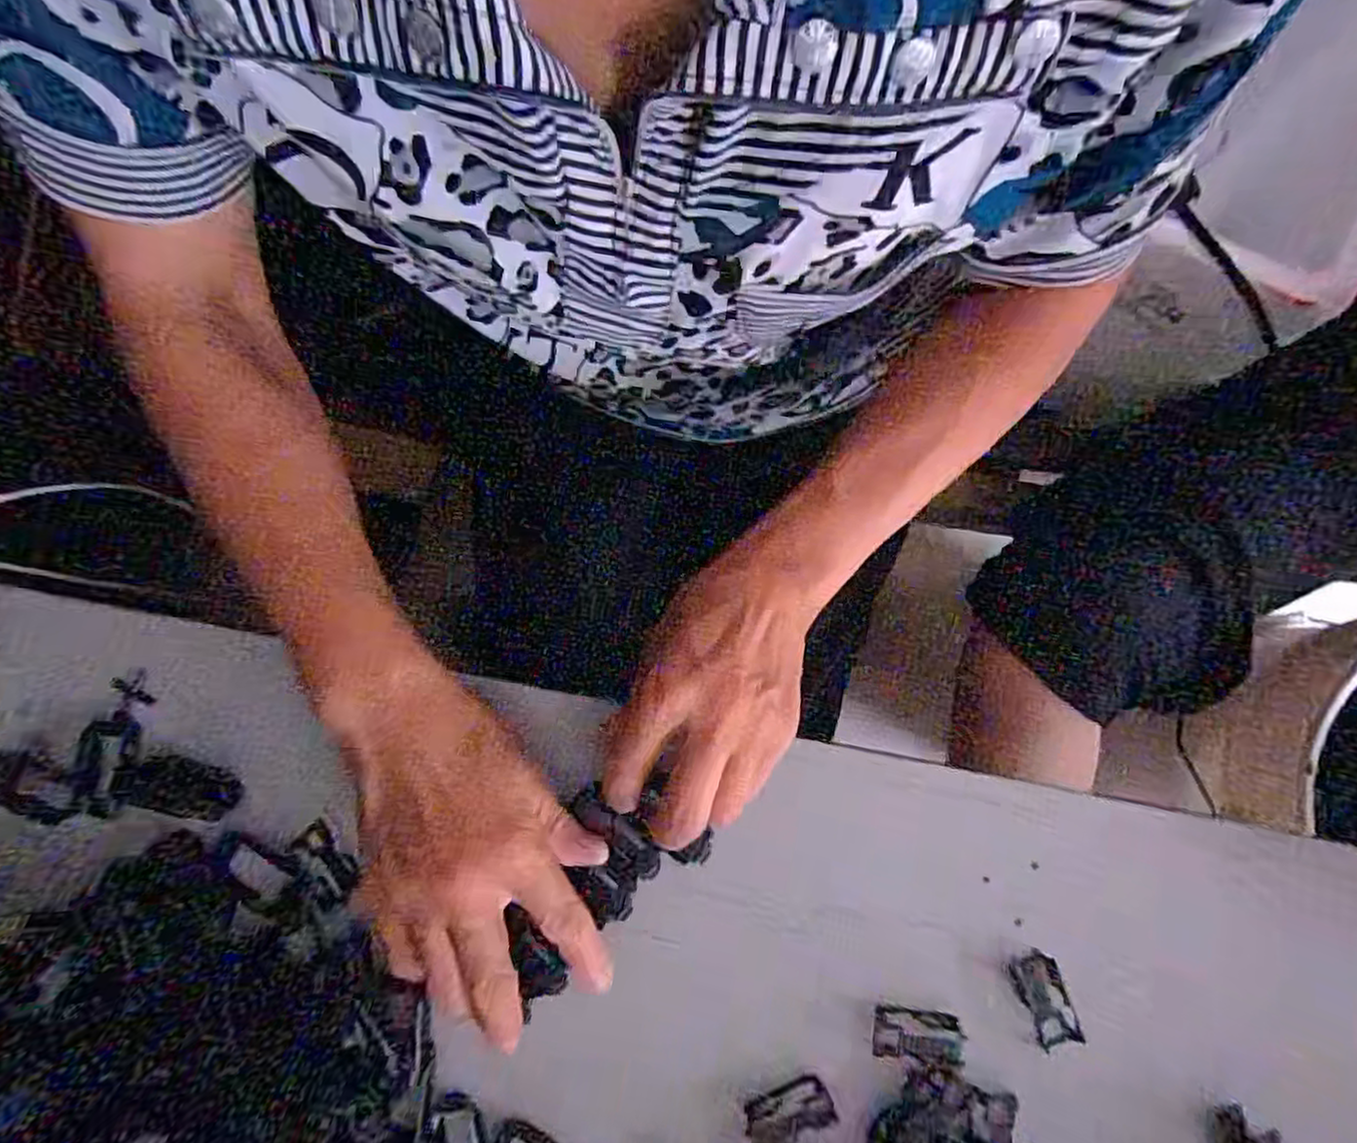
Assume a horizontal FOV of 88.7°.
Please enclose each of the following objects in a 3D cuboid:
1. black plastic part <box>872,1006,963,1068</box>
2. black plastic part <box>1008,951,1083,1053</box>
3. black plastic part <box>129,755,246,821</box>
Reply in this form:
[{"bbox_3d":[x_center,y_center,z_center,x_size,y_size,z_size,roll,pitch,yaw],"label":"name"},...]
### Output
[{"bbox_3d":[0.108,0.210,0.313,0.038,0.011,0.020,7,83,6],"label":"black plastic part"},{"bbox_3d":[0.167,0.195,0.317,0.020,0.006,0.040,-20,81,2],"label":"black plastic part"},{"bbox_3d":[-0.246,0.109,0.346,0.052,0.007,0.025,11,83,6],"label":"black plastic part"}]

